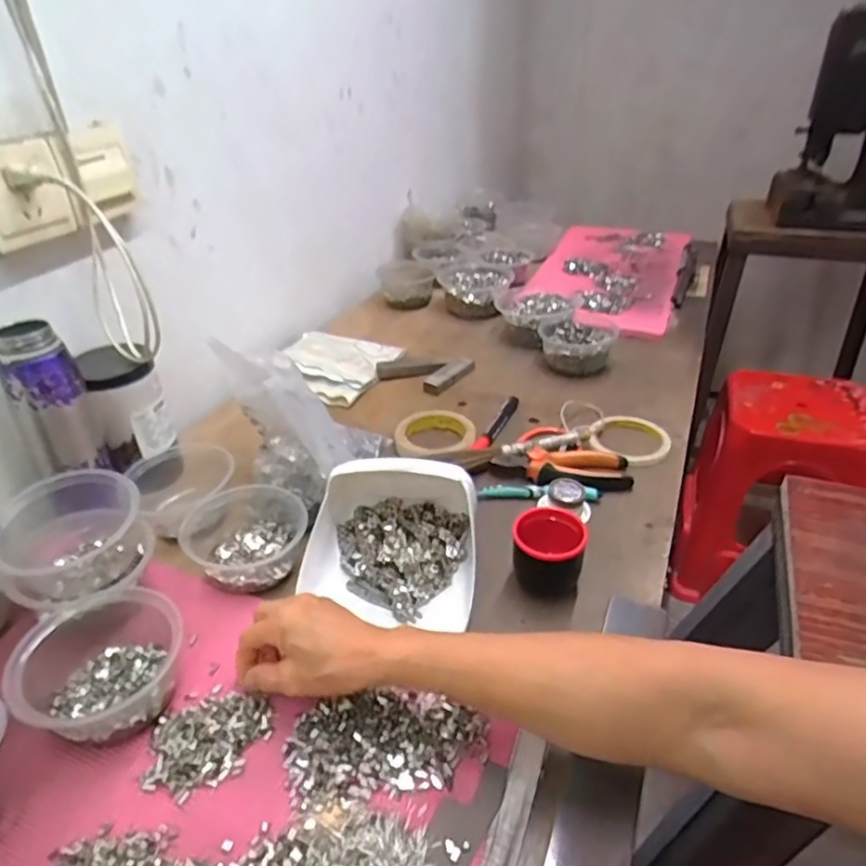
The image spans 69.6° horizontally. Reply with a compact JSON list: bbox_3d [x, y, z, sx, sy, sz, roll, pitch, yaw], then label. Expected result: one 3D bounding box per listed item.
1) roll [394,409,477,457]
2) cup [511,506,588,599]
[{"bbox_3d":[0.005,0.001,0.778,0.094,0.023,0.093,-2,33,1],"label":"roll"},{"bbox_3d":[0.106,0.108,0.572,0.064,0.056,0.072,4,33,10],"label":"cup"}]

